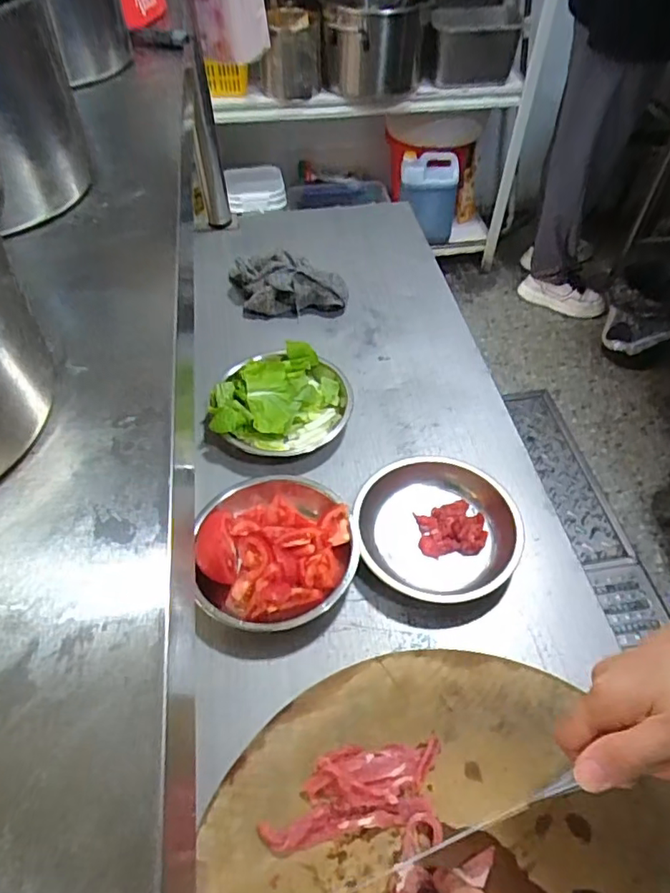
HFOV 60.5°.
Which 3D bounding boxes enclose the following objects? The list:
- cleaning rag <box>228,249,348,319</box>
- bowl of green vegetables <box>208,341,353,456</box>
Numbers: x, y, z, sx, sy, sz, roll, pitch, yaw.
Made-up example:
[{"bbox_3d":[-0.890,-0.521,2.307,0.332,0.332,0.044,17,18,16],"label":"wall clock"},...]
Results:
[{"bbox_3d":[-0.065,-0.213,0.756,0.159,0.052,0.076,2,51,1],"label":"cleaning rag"},{"bbox_3d":[-0.058,-0.054,0.624,0.146,0.052,0.138,0,51,0],"label":"bowl of green vegetables"}]

